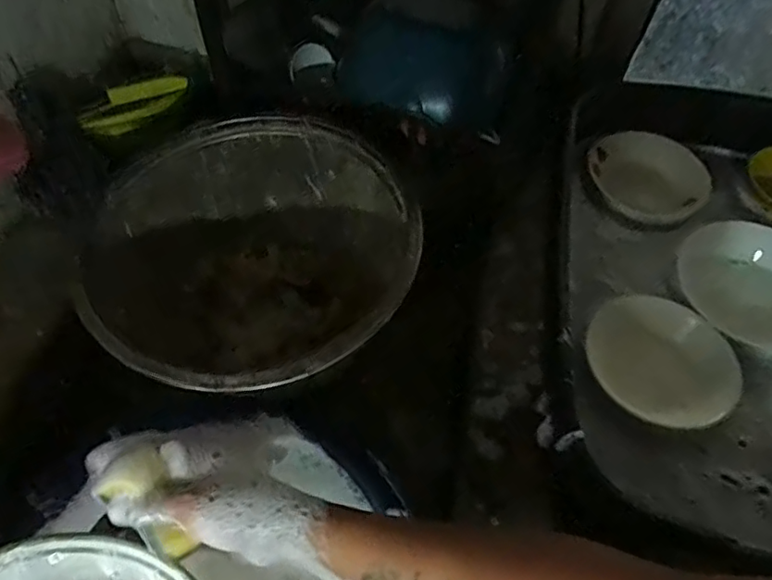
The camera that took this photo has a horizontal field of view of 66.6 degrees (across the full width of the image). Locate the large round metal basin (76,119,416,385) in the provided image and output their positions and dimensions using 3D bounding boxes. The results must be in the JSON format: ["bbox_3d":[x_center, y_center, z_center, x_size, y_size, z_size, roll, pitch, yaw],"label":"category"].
[{"bbox_3d":[-0.127,-0.016,0.611,0.300,0.169,0.308,1,56,-2],"label":"large round metal basin"}]

